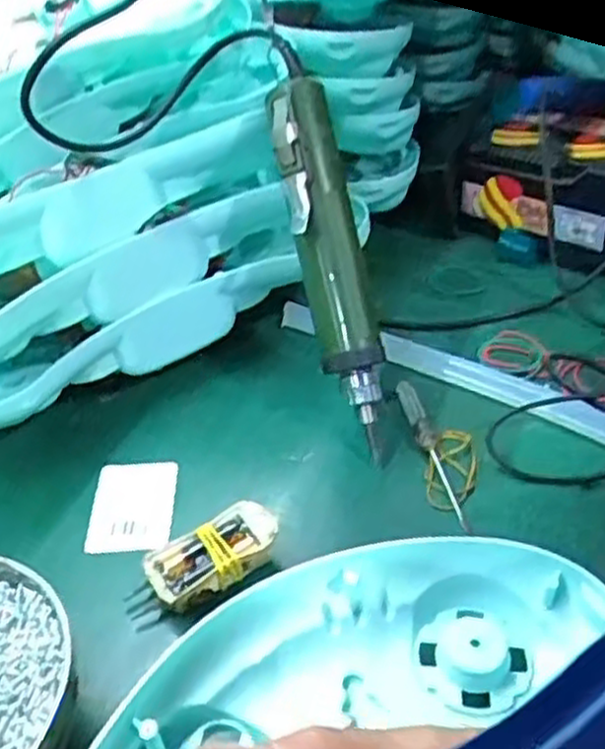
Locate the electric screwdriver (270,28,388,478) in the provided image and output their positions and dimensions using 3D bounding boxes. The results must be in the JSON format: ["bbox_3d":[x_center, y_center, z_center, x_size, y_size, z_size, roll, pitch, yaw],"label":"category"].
[{"bbox_3d":[0.021,-0.072,0.505,0.042,0.254,0.034,-18,17,-16],"label":"electric screwdriver"}]

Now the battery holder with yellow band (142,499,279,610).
[{"bbox_3d":[-0.051,0.103,0.458,0.076,0.023,0.037,-22,43,-20],"label":"battery holder with yellow band"}]

